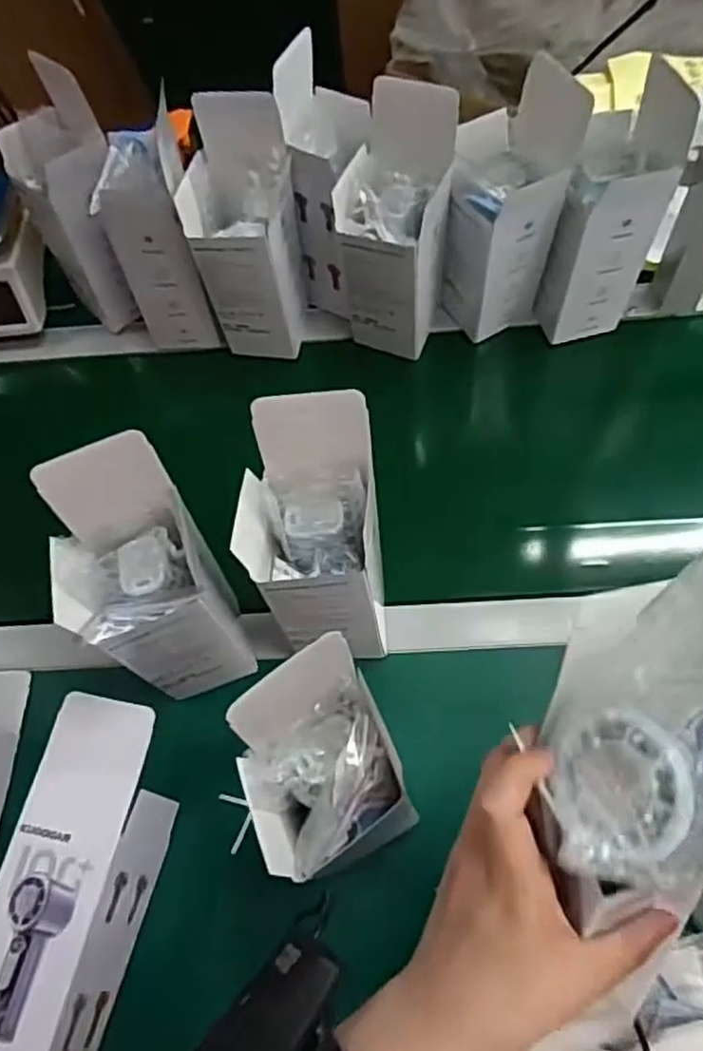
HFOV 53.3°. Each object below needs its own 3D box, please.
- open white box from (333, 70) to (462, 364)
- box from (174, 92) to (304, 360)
[{"bbox_3d":[0.038,-0.261,0.635,0.087,0.234,0.074,17,67,11],"label":"open white box"},{"bbox_3d":[-0.095,-0.265,0.651,0.084,0.222,0.087,13,66,9],"label":"box"}]

